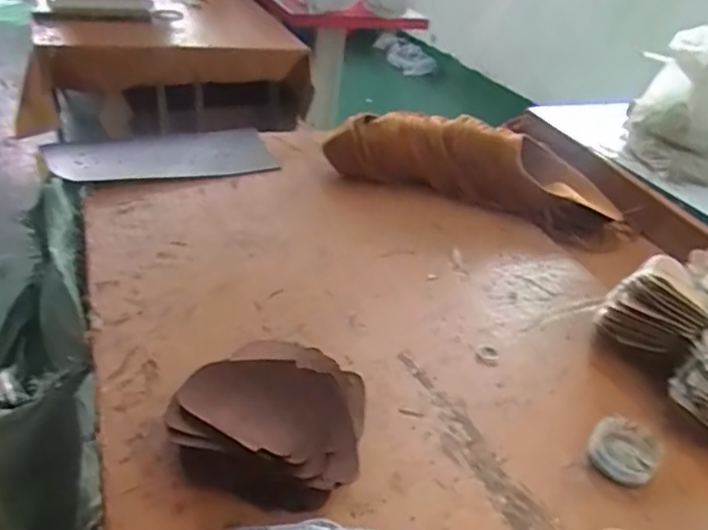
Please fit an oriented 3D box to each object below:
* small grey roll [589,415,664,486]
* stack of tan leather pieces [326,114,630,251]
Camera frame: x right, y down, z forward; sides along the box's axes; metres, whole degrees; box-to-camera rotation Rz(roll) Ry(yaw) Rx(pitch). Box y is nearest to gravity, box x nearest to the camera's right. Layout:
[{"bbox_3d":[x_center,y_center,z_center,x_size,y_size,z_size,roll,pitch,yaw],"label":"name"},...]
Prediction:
[{"bbox_3d":[0.271,0.187,0.591,0.062,0.022,0.078,33,42,32],"label":"small grey roll"},{"bbox_3d":[0.219,-0.171,1.011,0.512,0.104,0.164,17,36,14],"label":"stack of tan leather pieces"}]

